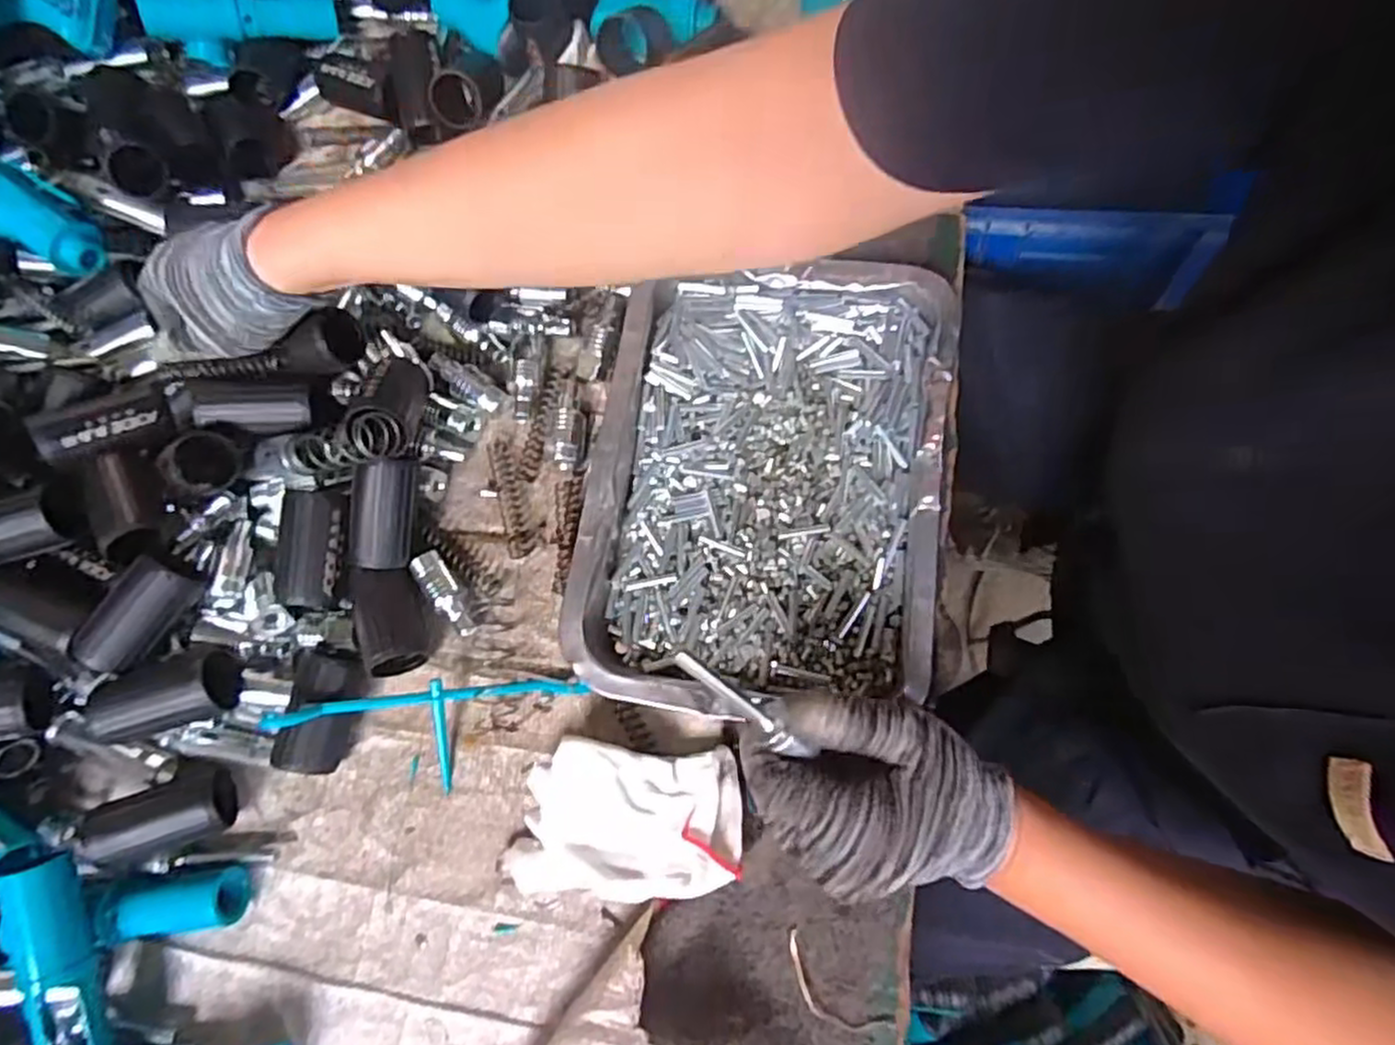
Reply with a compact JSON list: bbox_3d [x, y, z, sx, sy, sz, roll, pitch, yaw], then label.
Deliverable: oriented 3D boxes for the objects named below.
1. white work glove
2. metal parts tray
[{"bbox_3d":[-0.039,0.150,0.376,0.123,0.042,0.075,-5,75,8],"label":"white work glove"},{"bbox_3d":[0.038,-0.024,0.411,0.190,0.049,0.256,4,76,8],"label":"metal parts tray"}]

